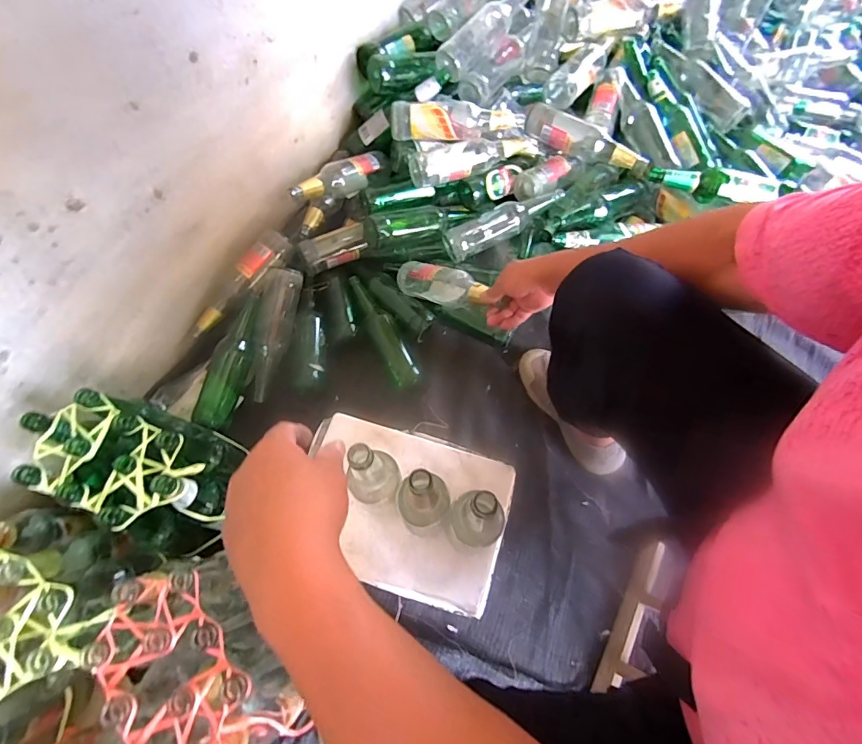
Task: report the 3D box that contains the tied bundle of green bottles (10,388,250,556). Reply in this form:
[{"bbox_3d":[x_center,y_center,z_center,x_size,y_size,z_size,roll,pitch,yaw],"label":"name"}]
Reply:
[{"bbox_3d":[-0.425,0.150,0.692,0.228,0.204,0.176,23,69,10],"label":"tied bundle of green bottles"}]

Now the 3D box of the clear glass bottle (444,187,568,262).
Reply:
[{"bbox_3d":[0.152,-0.318,0.949,0.266,0.058,0.080,-25,69,5],"label":"clear glass bottle"}]

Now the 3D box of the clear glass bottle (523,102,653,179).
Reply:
[{"bbox_3d":[0.327,-0.479,0.957,0.274,0.067,0.069,26,70,11],"label":"clear glass bottle"}]

